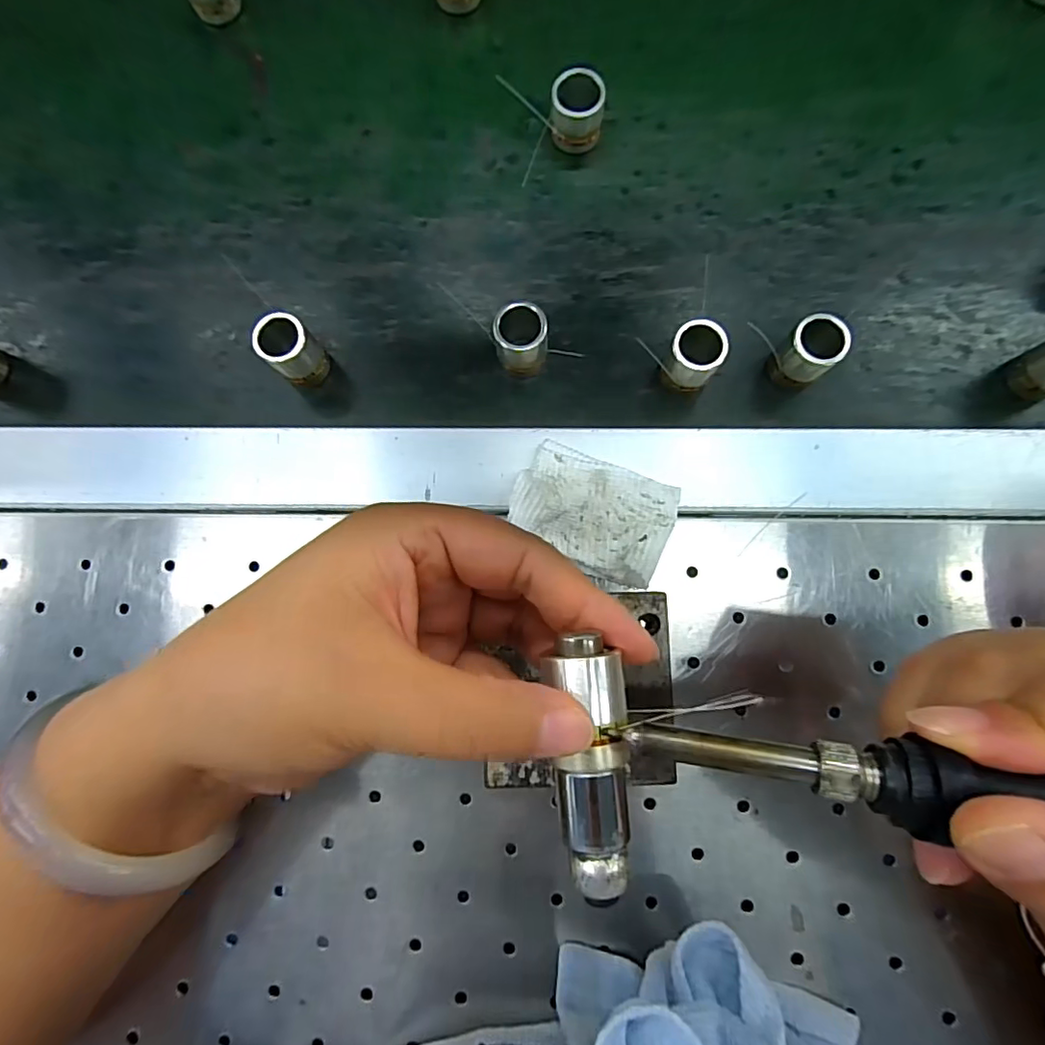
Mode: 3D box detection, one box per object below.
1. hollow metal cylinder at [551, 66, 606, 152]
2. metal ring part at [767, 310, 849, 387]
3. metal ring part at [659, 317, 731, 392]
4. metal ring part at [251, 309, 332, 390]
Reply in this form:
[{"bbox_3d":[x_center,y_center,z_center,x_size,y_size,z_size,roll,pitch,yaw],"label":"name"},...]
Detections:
[{"bbox_3d":[0.026,-0.200,0.265,0.025,0.027,0.022,2,82,2],"label":"hollow metal cylinder"},{"bbox_3d":[0.126,-0.074,0.242,0.023,0.032,0.022,0,82,2],"label":"metal ring part"},{"bbox_3d":[0.076,-0.072,0.243,0.022,0.033,0.024,0,82,2],"label":"metal ring part"},{"bbox_3d":[-0.106,-0.079,0.254,0.022,0.033,0.022,0,82,2],"label":"metal ring part"}]

